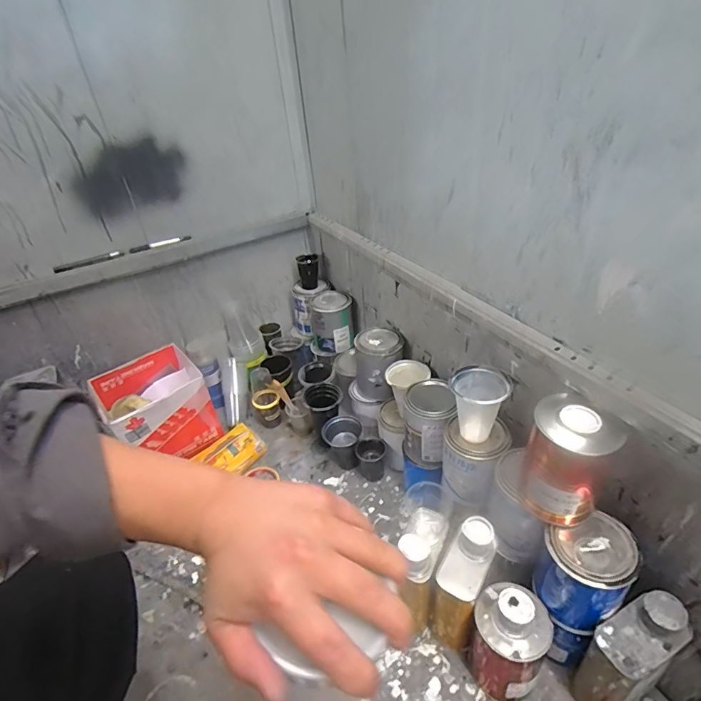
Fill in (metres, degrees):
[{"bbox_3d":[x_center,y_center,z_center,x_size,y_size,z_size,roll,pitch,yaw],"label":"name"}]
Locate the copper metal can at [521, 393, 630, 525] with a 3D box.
[{"bbox_3d":[0.276,0.142,0.563,0.101,0.158,0.090,19,42,30],"label":"copper metal can"}]

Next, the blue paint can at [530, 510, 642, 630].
[{"bbox_3d":[0.313,0.296,0.588,0.104,0.136,0.101,-13,36,-10],"label":"blue paint can"}]

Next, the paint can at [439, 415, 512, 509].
[{"bbox_3d":[0.207,0.188,0.748,0.107,0.138,0.085,21,43,32],"label":"paint can"}]

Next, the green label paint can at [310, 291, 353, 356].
[{"bbox_3d":[-0.051,-0.070,1.163,0.113,0.137,0.096,-4,36,2],"label":"green label paint can"}]

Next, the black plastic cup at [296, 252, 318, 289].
[{"bbox_3d":[-0.109,-0.212,1.176,0.059,0.082,0.044,-13,36,-10],"label":"black plastic cup"}]

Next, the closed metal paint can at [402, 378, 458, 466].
[{"bbox_3d":[0.147,0.139,0.832,0.097,0.141,0.104,2,36,10],"label":"closed metal paint can"}]

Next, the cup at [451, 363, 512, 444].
[{"bbox_3d":[0.201,0.088,0.695,0.080,0.103,0.081,-4,36,3],"label":"cup"}]

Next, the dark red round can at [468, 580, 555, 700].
[{"bbox_3d":[0.226,0.411,0.627,0.086,0.181,0.096,-27,41,-27],"label":"dark red round can"}]

